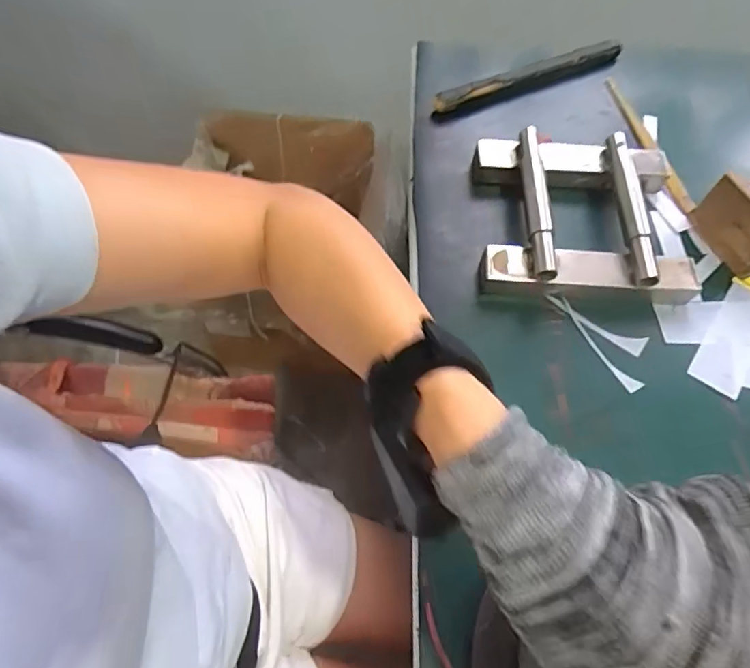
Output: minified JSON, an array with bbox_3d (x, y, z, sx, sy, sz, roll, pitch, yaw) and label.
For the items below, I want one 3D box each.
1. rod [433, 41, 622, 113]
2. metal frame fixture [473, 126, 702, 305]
[{"bbox_3d":[0.186,-0.308,0.618,0.263,0.026,0.017,-23,65,-14],"label":"rod"},{"bbox_3d":[0.202,-0.120,0.506,0.195,0.044,0.171,3,62,-1],"label":"metal frame fixture"}]

